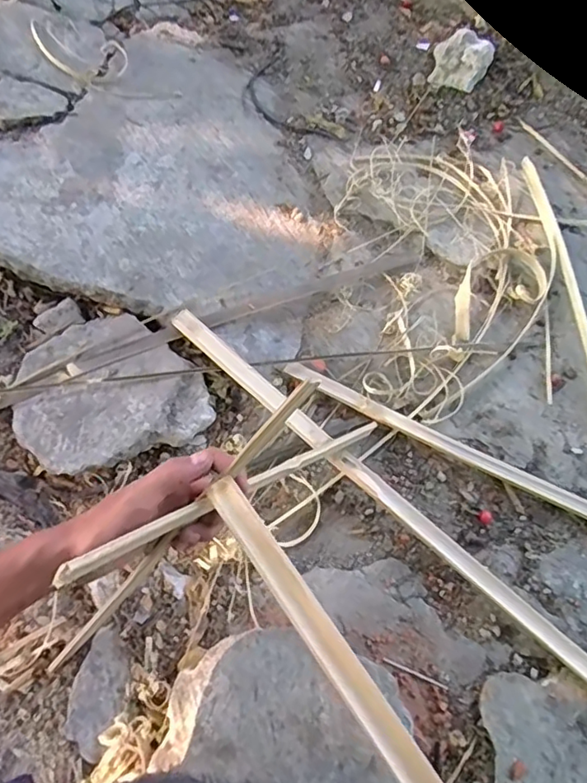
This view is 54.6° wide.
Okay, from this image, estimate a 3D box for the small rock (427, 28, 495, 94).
[{"bbox_3d":[0.276,-0.542,0.937,0.093,0.042,0.115,20,66,5],"label":"small rock"}]

